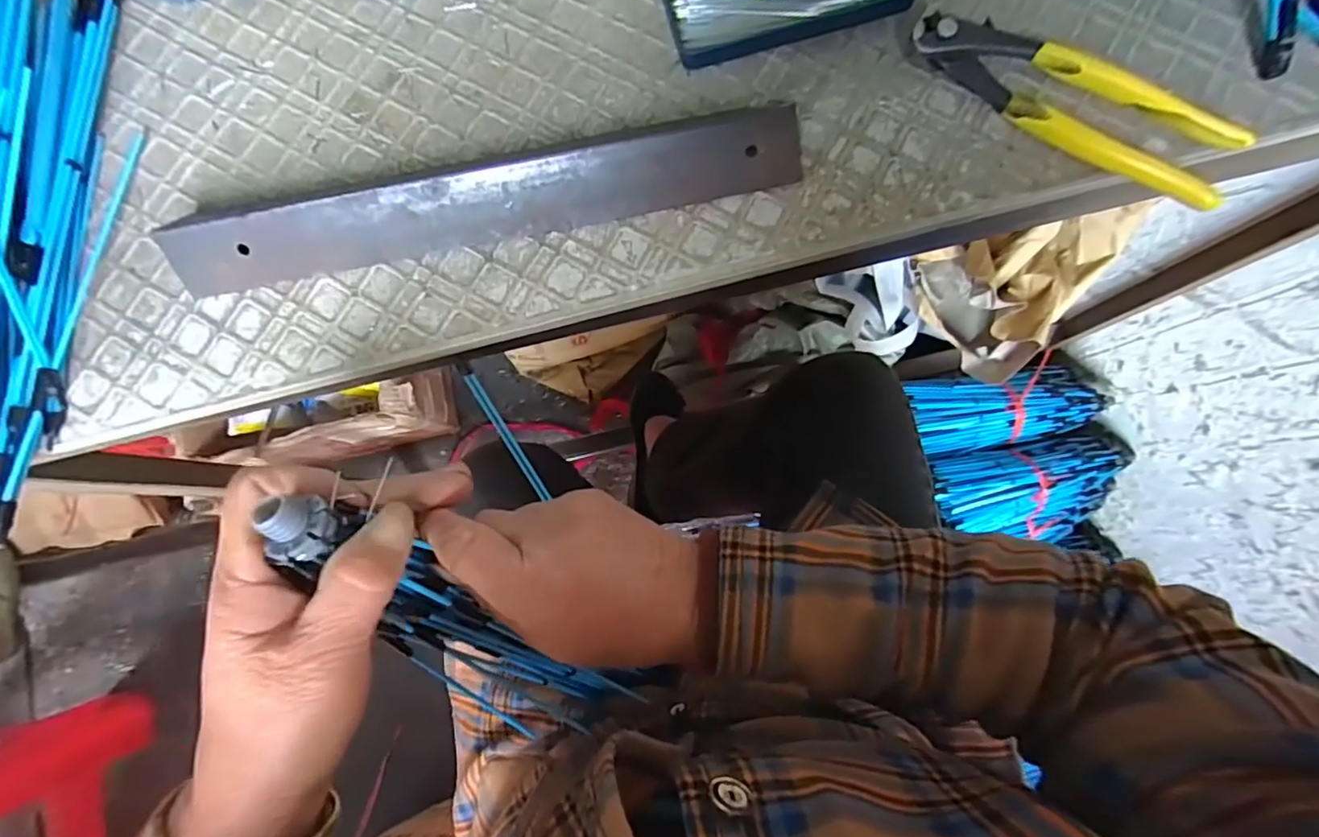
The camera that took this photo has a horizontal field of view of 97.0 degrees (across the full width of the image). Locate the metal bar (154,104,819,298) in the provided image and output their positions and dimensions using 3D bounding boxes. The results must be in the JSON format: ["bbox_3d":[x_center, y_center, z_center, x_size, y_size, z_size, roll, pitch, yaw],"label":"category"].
[{"bbox_3d":[-0.087,-0.115,0.292,0.307,0.030,0.048,-10,81,0],"label":"metal bar"}]

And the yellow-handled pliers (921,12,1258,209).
[{"bbox_3d":[0.205,-0.160,0.293,0.160,0.020,0.049,32,84,6],"label":"yellow-handled pliers"}]

